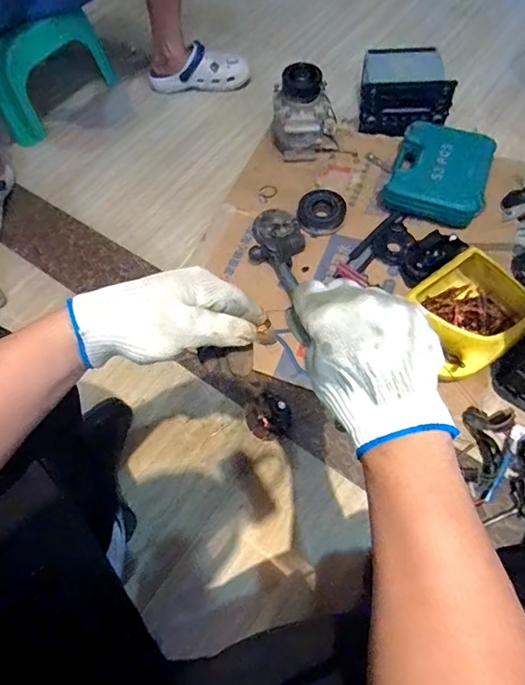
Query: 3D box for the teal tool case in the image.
[{"bbox_3d":[0.387,-0.368,0.990,0.198,0.076,0.234,20,64,14],"label":"teal tool case"}]

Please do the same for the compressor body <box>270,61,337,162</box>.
[{"bbox_3d":[0.095,-0.518,1.027,0.151,0.184,0.105,2,61,4],"label":"compressor body"}]

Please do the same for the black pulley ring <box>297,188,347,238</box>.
[{"bbox_3d":[0.129,-0.282,0.978,0.102,0.019,0.102,0,83,3],"label":"black pulley ring"}]

